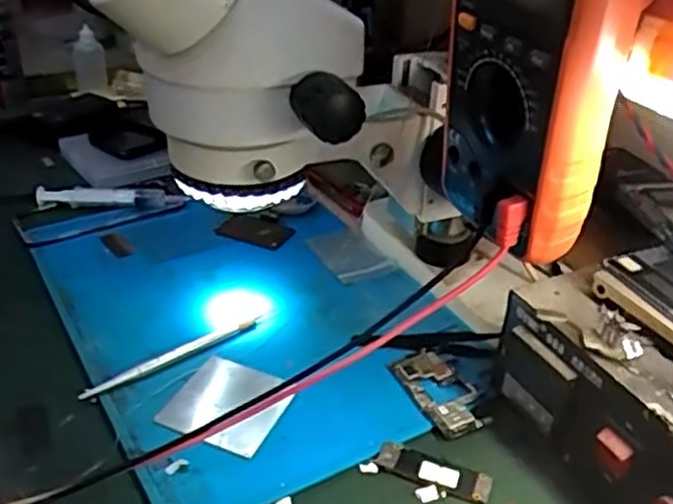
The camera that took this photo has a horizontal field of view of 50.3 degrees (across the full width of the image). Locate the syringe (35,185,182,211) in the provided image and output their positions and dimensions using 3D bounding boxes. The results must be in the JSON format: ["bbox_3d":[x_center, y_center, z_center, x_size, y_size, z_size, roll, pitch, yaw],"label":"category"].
[{"bbox_3d":[-0.204,-0.048,0.644,0.124,0.019,0.021,-1,32,-2],"label":"syringe"}]

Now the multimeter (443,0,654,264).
[{"bbox_3d":[0.089,-0.089,0.329,0.050,0.167,0.093,-15,36,-23],"label":"multimeter"}]

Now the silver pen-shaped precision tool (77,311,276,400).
[{"bbox_3d":[-0.102,0.067,0.483,0.144,0.010,0.010,-25,40,-34],"label":"silver pen-shaped precision tool"}]

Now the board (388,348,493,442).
[{"bbox_3d":[0.067,0.089,0.463,0.038,0.005,0.071,-16,36,-25],"label":"board"}]

